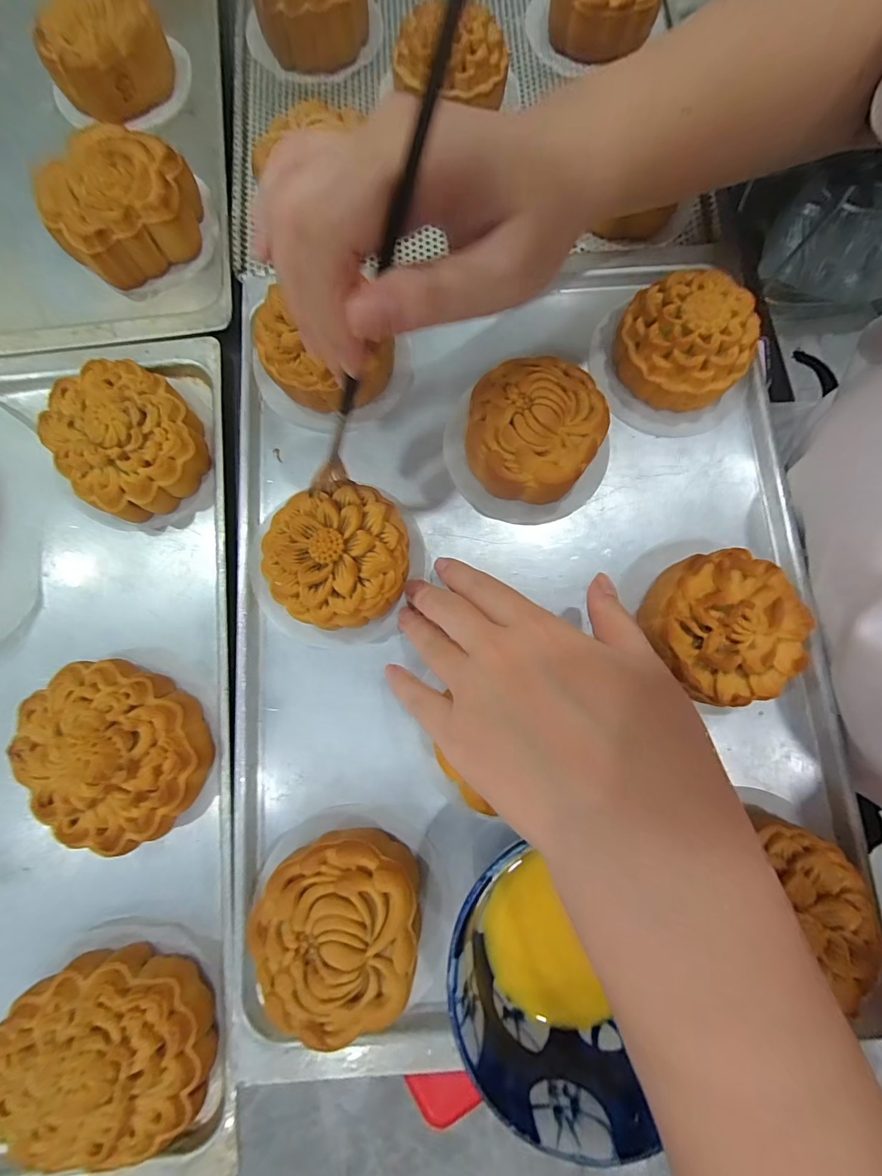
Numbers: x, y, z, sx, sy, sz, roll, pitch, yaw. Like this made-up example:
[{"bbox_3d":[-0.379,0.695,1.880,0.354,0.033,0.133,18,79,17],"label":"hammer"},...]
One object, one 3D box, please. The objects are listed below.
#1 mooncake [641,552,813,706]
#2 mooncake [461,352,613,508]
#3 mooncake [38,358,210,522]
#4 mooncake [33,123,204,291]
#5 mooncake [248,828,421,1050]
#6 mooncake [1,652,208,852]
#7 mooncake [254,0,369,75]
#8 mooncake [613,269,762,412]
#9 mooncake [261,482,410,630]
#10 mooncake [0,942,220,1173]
[{"bbox_3d":[0.141,0.020,0.227,0.068,0.036,0.070,0,80,0],"label":"mooncake"},{"bbox_3d":[0.052,-0.086,0.248,0.074,0.036,0.079,25,81,5],"label":"mooncake"},{"bbox_3d":[-0.176,-0.086,0.250,0.071,0.030,0.087,-37,81,-6],"label":"mooncake"},{"bbox_3d":[-0.199,-0.241,0.278,0.087,0.036,0.087,0,80,0],"label":"mooncake"},{"bbox_3d":[-0.046,0.155,0.205,0.074,0.034,0.078,3,80,1],"label":"mooncake"},{"bbox_3d":[-0.162,0.080,0.221,0.088,0.035,0.073,39,82,7],"label":"mooncake"},{"bbox_3d":[-0.086,-0.393,0.295,0.073,0.045,0.068,-12,80,-2],"label":"mooncake"},{"bbox_3d":[0.140,-0.141,0.256,0.066,0.038,0.074,-36,81,-6],"label":"mooncake"},{"bbox_3d":[-0.053,-0.014,0.235,0.071,0.036,0.069,0,80,0],"label":"mooncake"},{"bbox_3d":[-0.151,0.209,0.198,0.088,0.030,0.076,-21,80,-3],"label":"mooncake"}]

